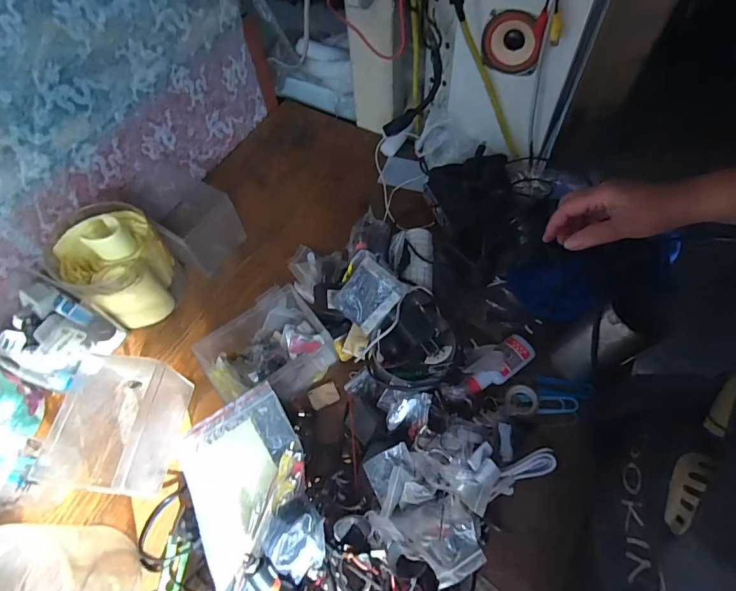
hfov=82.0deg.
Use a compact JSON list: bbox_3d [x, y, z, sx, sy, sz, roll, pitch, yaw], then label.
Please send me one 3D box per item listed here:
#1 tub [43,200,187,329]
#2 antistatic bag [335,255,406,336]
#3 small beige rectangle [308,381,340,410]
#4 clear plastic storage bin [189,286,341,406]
[{"bbox_3d":[-0.335,-0.042,0.575,0.138,0.119,0.122,29,66,19],"label":"tub"},{"bbox_3d":[-0.001,-0.001,0.521,0.067,0.008,0.079,41,110,-2],"label":"antistatic bag"},{"bbox_3d":[-0.055,0.125,0.532,0.036,0.004,0.028,-21,61,-9],"label":"small beige rectangle"},{"bbox_3d":[-0.120,0.069,0.517,0.143,0.033,0.120,-33,82,-23],"label":"clear plastic storage bin"}]

